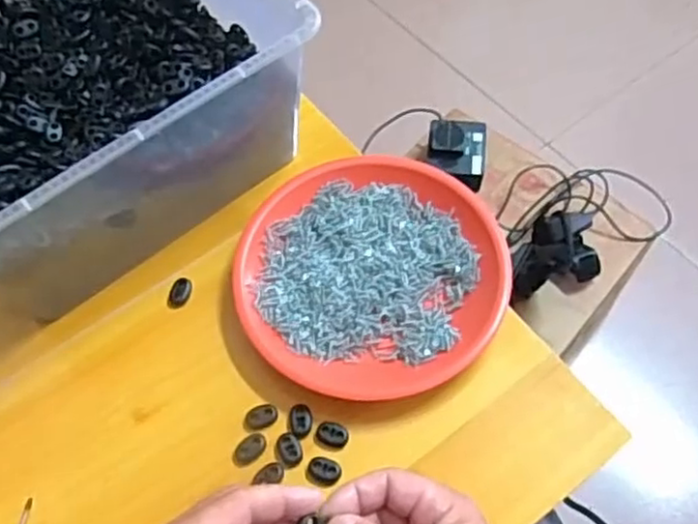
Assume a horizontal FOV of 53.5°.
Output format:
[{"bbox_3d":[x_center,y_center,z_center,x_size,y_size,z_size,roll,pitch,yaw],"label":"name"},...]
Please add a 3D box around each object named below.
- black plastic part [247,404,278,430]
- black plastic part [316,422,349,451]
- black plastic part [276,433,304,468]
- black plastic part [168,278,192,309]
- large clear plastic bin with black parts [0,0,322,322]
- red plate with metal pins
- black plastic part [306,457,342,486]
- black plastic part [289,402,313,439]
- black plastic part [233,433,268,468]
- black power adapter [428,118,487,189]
[{"bbox_3d":[-0.059,0.105,0.470,0.022,0.007,0.016,-20,61,-8],"label":"black plastic part"},{"bbox_3d":[-0.011,0.116,0.464,0.021,0.004,0.017,16,62,13],"label":"black plastic part"},{"bbox_3d":[-0.039,0.124,0.459,0.016,0.004,0.022,-13,60,-4],"label":"black plastic part"},{"bbox_3d":[-0.128,0.024,0.524,0.016,0.006,0.023,17,62,13],"label":"black plastic part"},{"bbox_3d":[-0.218,-0.137,0.541,0.290,0.140,0.296,-36,64,-16],"label":"large clear plastic bin with black parts"},{"bbox_3d":[0.016,0.007,0.514,0.188,0.027,0.189,-2,60,3],"label":"red plate with metal pins"},{"bbox_3d":[-0.016,0.136,0.452,0.022,0.009,0.016,13,61,11],"label":"black plastic part"},{"bbox_3d":[-0.033,0.107,0.467,0.016,0.004,0.023,-8,60,-1],"label":"black plastic part"},{"bbox_3d":[-0.066,0.125,0.461,0.017,0.004,0.024,33,67,20],"label":"black plastic part"},{"bbox_3d":[0.137,-0.138,0.878,0.073,0.051,0.079,3,60,5],"label":"black power adapter"}]

